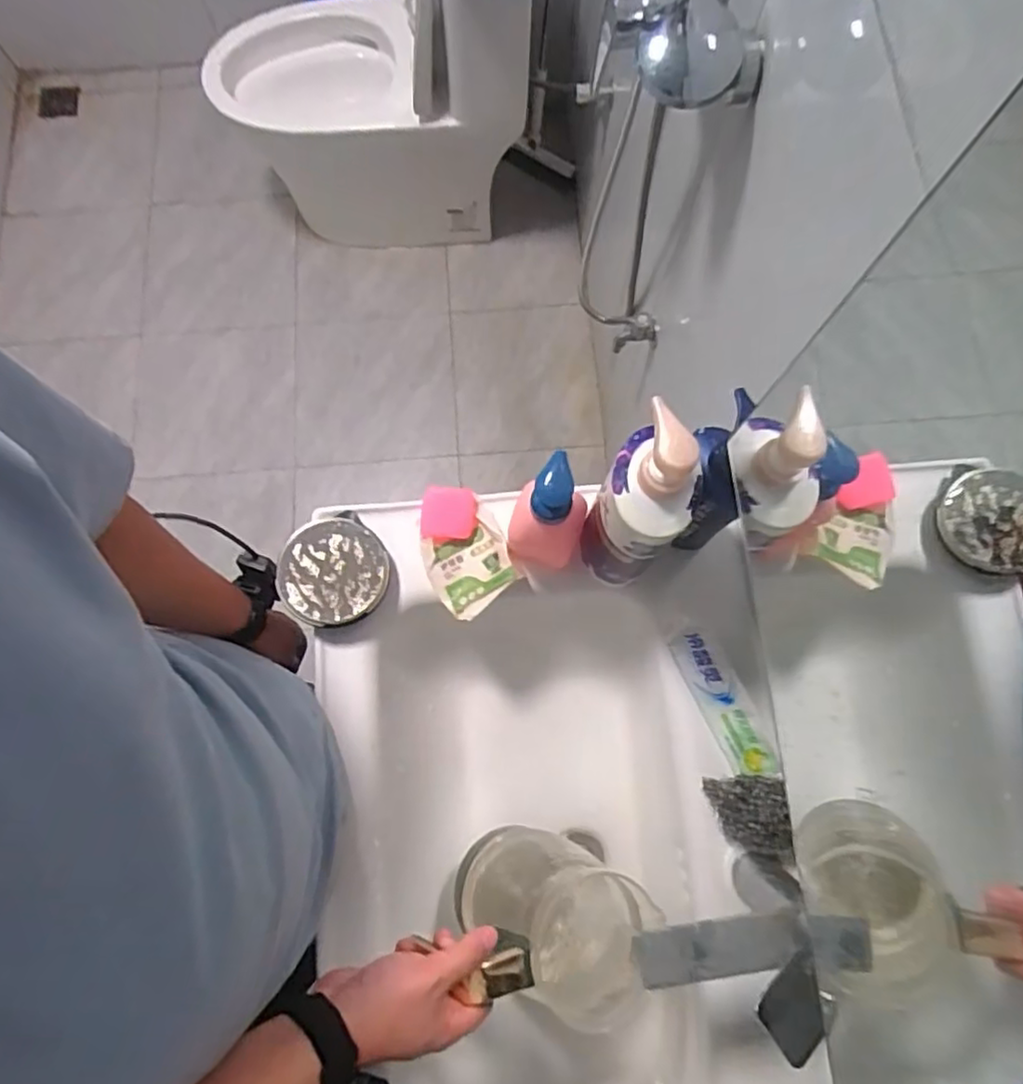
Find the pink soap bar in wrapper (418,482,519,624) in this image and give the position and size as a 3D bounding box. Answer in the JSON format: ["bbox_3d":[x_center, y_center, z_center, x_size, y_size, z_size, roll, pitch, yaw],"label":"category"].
[{"bbox_3d":[-0.055,0.006,0.683,0.080,0.022,0.133,-29,78,-6],"label":"pink soap bar in wrapper"}]

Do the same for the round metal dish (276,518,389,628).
[{"bbox_3d":[-0.177,0.031,0.668,0.102,0.042,0.108,0,77,0],"label":"round metal dish"}]

